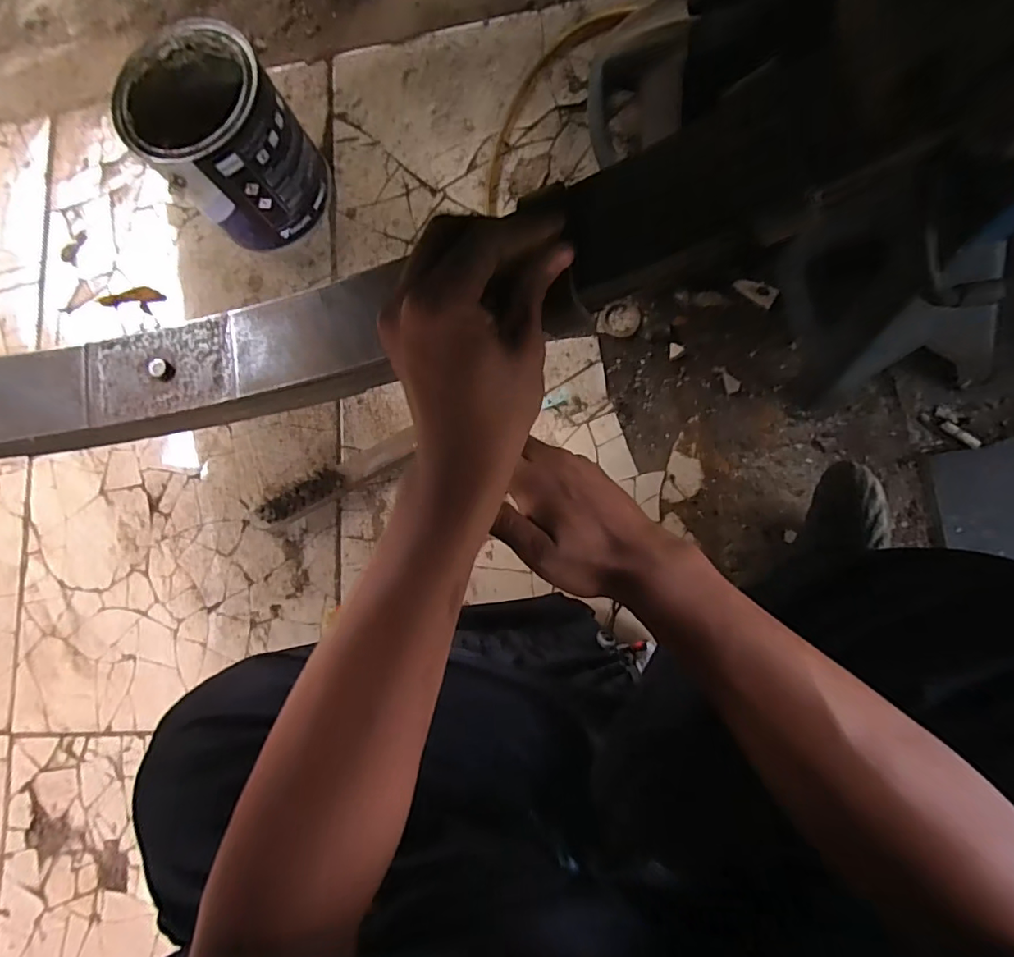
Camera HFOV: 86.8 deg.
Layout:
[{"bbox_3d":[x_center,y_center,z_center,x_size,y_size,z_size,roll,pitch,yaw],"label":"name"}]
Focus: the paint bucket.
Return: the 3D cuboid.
[{"bbox_3d":[-0.296,-0.361,0.589,0.140,0.164,0.143,-1,82,8],"label":"paint bucket"}]

